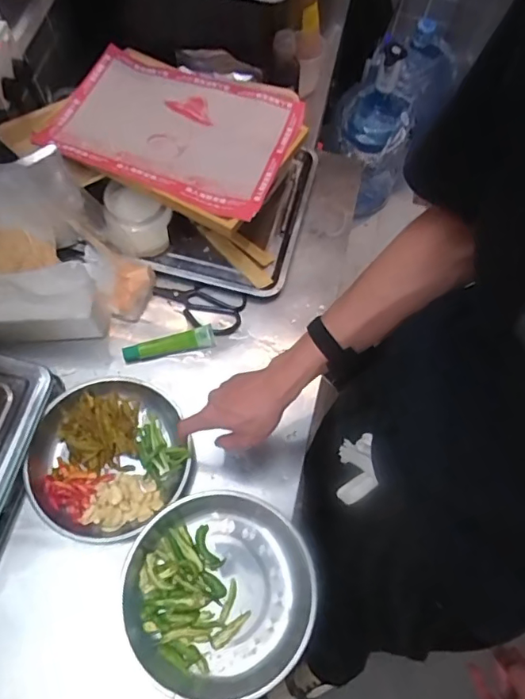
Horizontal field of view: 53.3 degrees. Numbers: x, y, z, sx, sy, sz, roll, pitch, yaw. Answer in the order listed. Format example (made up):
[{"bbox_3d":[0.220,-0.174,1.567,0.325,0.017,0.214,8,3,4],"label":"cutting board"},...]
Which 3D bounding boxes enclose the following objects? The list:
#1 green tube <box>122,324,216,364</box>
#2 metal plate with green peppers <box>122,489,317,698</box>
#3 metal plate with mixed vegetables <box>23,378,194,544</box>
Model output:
[{"bbox_3d":[-0.151,-0.009,0.845,0.145,0.023,0.026,-14,70,-8],"label":"green tube"},{"bbox_3d":[-0.058,0.323,0.701,0.246,0.045,0.240,1,68,-3],"label":"metal plate with green peppers"},{"bbox_3d":[-0.222,0.158,0.764,0.225,0.045,0.215,1,68,-3],"label":"metal plate with mixed vegetables"}]

